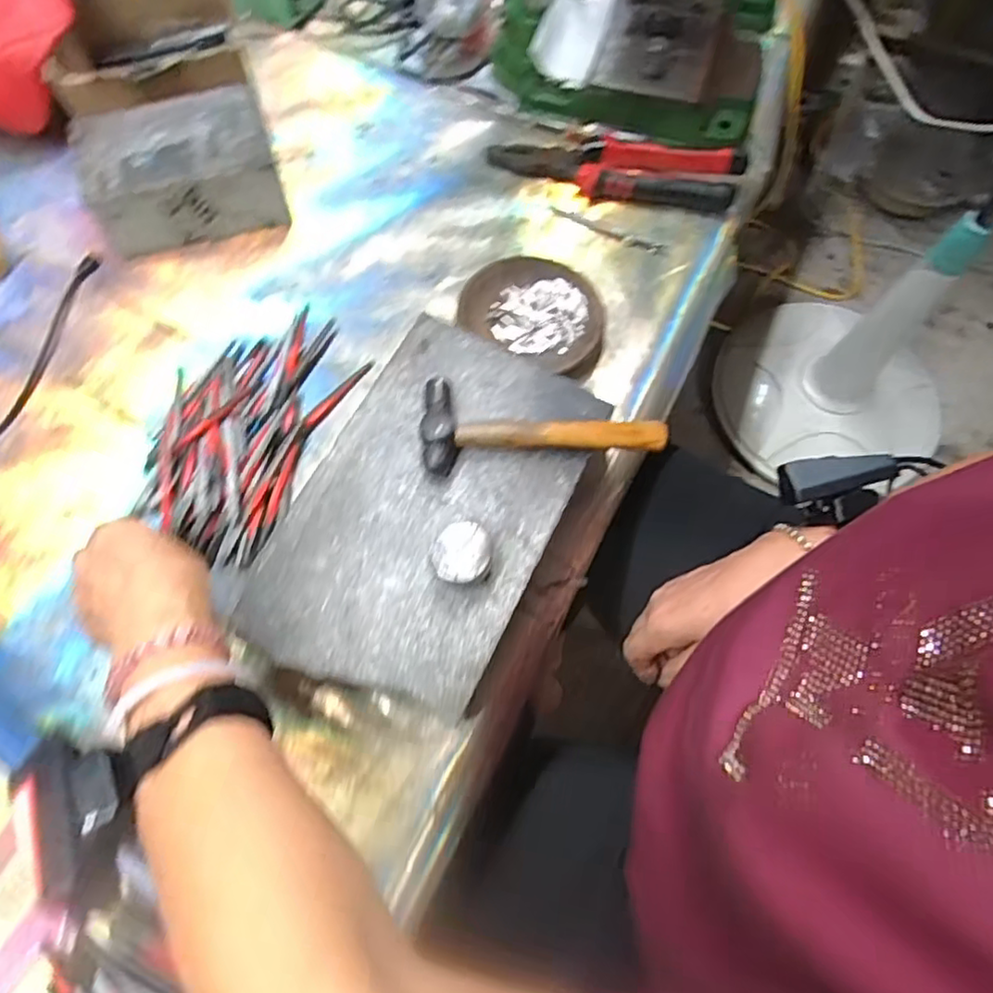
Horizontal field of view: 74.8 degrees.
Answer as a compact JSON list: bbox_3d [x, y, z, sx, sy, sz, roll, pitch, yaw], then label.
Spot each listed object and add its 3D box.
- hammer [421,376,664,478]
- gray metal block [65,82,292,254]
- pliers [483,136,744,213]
[{"bbox_3d":[0.030,-0.049,0.412,0.152,0.018,0.058,-4,68,-3],"label":"hammer"},{"bbox_3d":[-0.259,-0.272,0.540,0.148,0.071,0.101,-19,69,-8],"label":"gray metal block"},{"bbox_3d":[0.105,-0.284,0.568,0.217,0.027,0.060,6,68,2],"label":"pliers"}]

